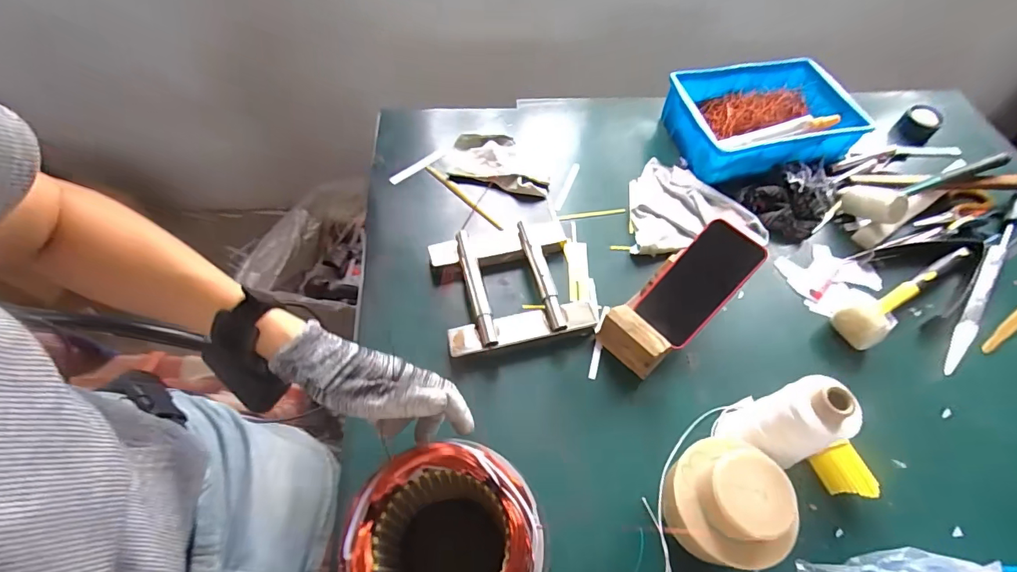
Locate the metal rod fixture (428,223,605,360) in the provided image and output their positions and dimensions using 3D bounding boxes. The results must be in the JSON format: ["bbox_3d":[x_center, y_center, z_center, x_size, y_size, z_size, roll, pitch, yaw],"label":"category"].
[{"bbox_3d":[0.002,-0.007,0.633,0.196,0.040,0.181,-12,59,-9],"label":"metal rod fixture"}]

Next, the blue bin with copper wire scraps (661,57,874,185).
[{"bbox_3d":[0.452,-0.300,0.818,0.314,0.075,0.212,-11,59,-9],"label":"blue bin with copper wire scraps"}]

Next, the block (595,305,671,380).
[{"bbox_3d":[0.161,0.064,0.583,0.054,0.064,0.085,-36,66,-22],"label":"block"}]

